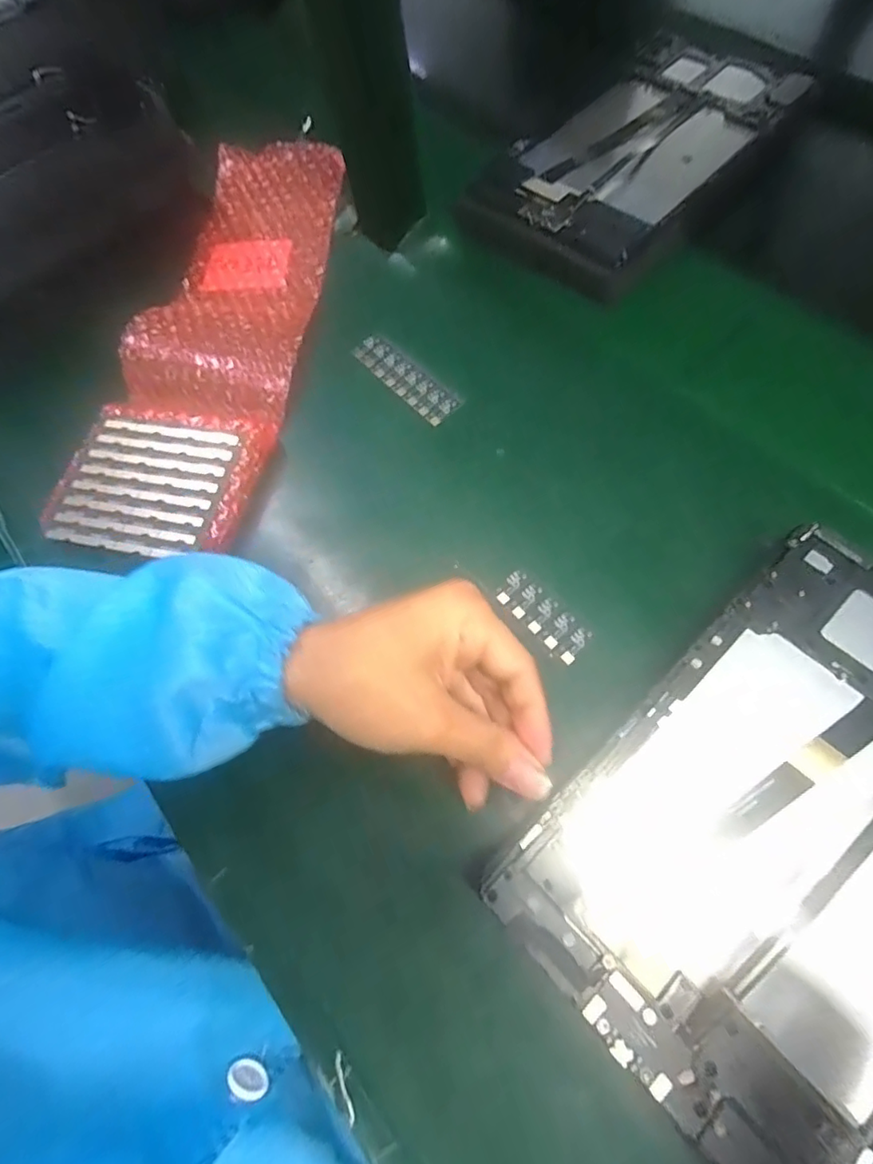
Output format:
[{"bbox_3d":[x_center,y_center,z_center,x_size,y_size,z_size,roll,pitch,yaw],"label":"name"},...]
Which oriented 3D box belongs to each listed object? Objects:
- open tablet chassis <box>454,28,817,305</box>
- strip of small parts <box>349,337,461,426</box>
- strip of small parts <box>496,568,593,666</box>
[{"bbox_3d":[0.158,-0.331,0.427,0.160,0.009,0.270,40,78,20],"label":"open tablet chassis"},{"bbox_3d":[-0.023,-0.142,0.388,0.024,0.004,0.090,-41,68,-11],"label":"strip of small parts"},{"bbox_3d":[0.059,0.018,0.308,0.023,0.004,0.056,-41,68,-7],"label":"strip of small parts"}]

